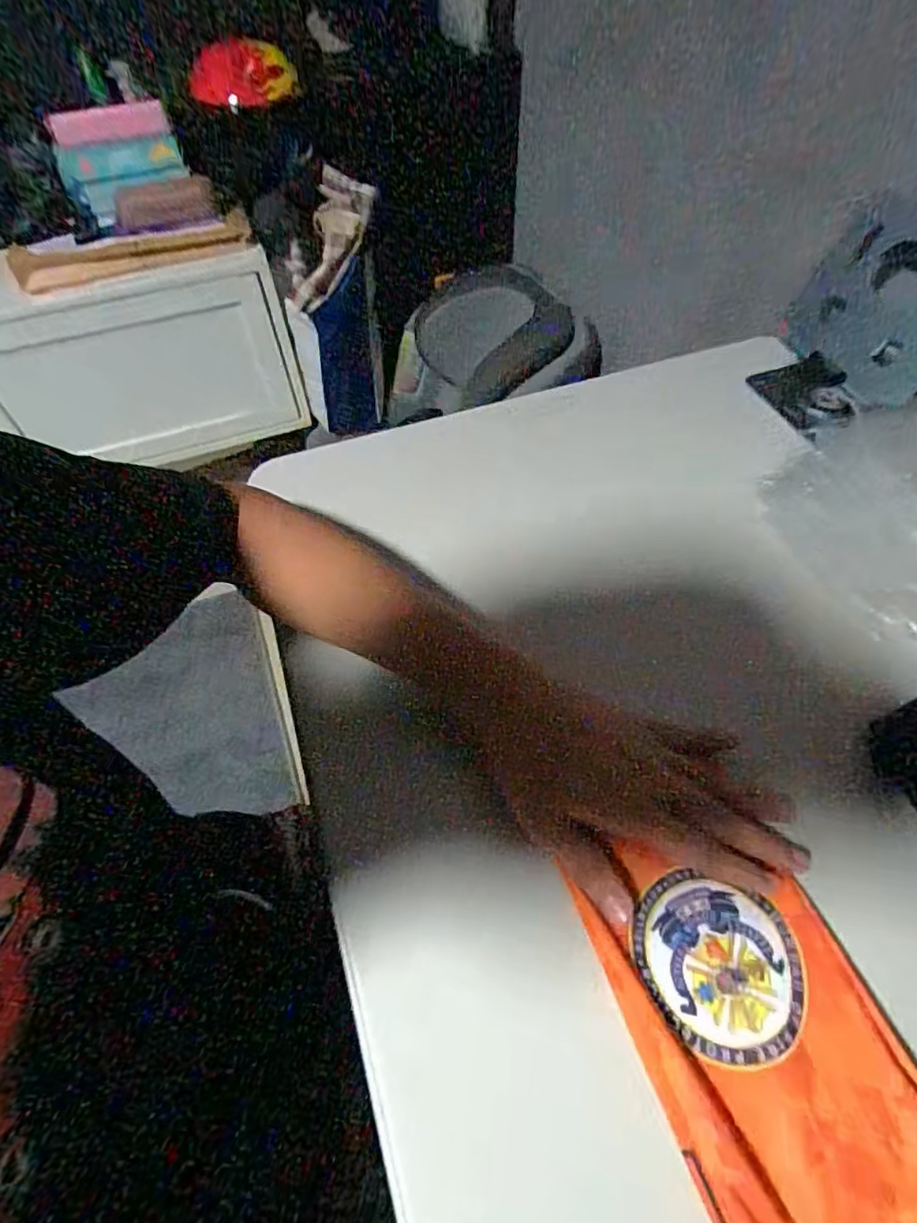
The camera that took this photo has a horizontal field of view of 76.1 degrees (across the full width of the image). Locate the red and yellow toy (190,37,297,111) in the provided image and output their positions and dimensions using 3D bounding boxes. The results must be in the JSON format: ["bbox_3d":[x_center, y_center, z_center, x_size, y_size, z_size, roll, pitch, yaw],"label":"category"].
[{"bbox_3d":[-0.354,-0.864,0.942,0.204,0.081,0.039,19,57,16],"label":"red and yellow toy"}]

